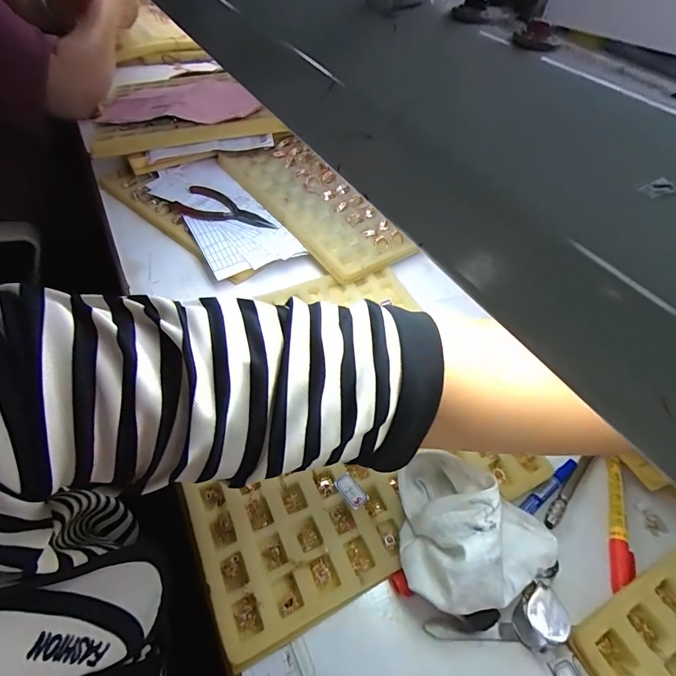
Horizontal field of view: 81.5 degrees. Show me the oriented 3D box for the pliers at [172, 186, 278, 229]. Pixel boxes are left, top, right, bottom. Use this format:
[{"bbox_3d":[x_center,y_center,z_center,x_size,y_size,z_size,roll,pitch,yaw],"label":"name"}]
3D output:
[{"bbox_3d":[-0.129,-0.143,0.446,0.114,0.010,0.049,23,53,12],"label":"pliers"}]

